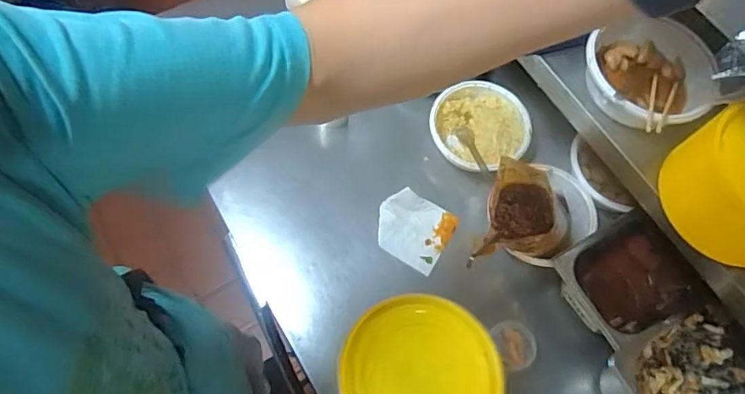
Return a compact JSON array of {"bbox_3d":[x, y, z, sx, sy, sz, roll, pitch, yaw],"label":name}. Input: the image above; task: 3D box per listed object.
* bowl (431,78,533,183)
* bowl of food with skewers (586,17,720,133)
[{"bbox_3d":[0.188,-0.123,0.919,0.166,0.048,0.158,1,66,-2],"label":"bowl"},{"bbox_3d":[0.353,-0.158,0.682,0.160,0.060,0.165,1,66,-2],"label":"bowl of food with skewers"}]

